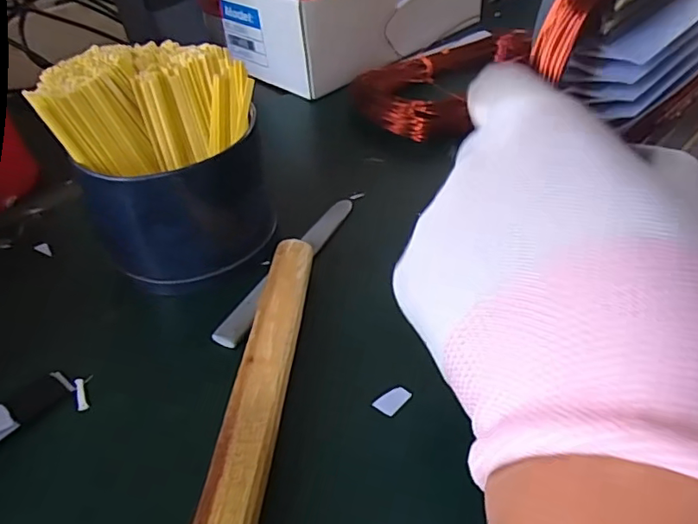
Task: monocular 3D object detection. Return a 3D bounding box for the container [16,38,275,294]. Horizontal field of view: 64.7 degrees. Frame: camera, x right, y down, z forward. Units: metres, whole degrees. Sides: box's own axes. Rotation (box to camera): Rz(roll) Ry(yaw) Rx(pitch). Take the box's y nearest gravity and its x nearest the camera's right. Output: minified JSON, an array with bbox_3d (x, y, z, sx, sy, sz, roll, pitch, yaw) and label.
[{"bbox_3d":[-0.098,-0.054,0.308,0.102,0.103,0.094,-2,43,1],"label":"container"}]

